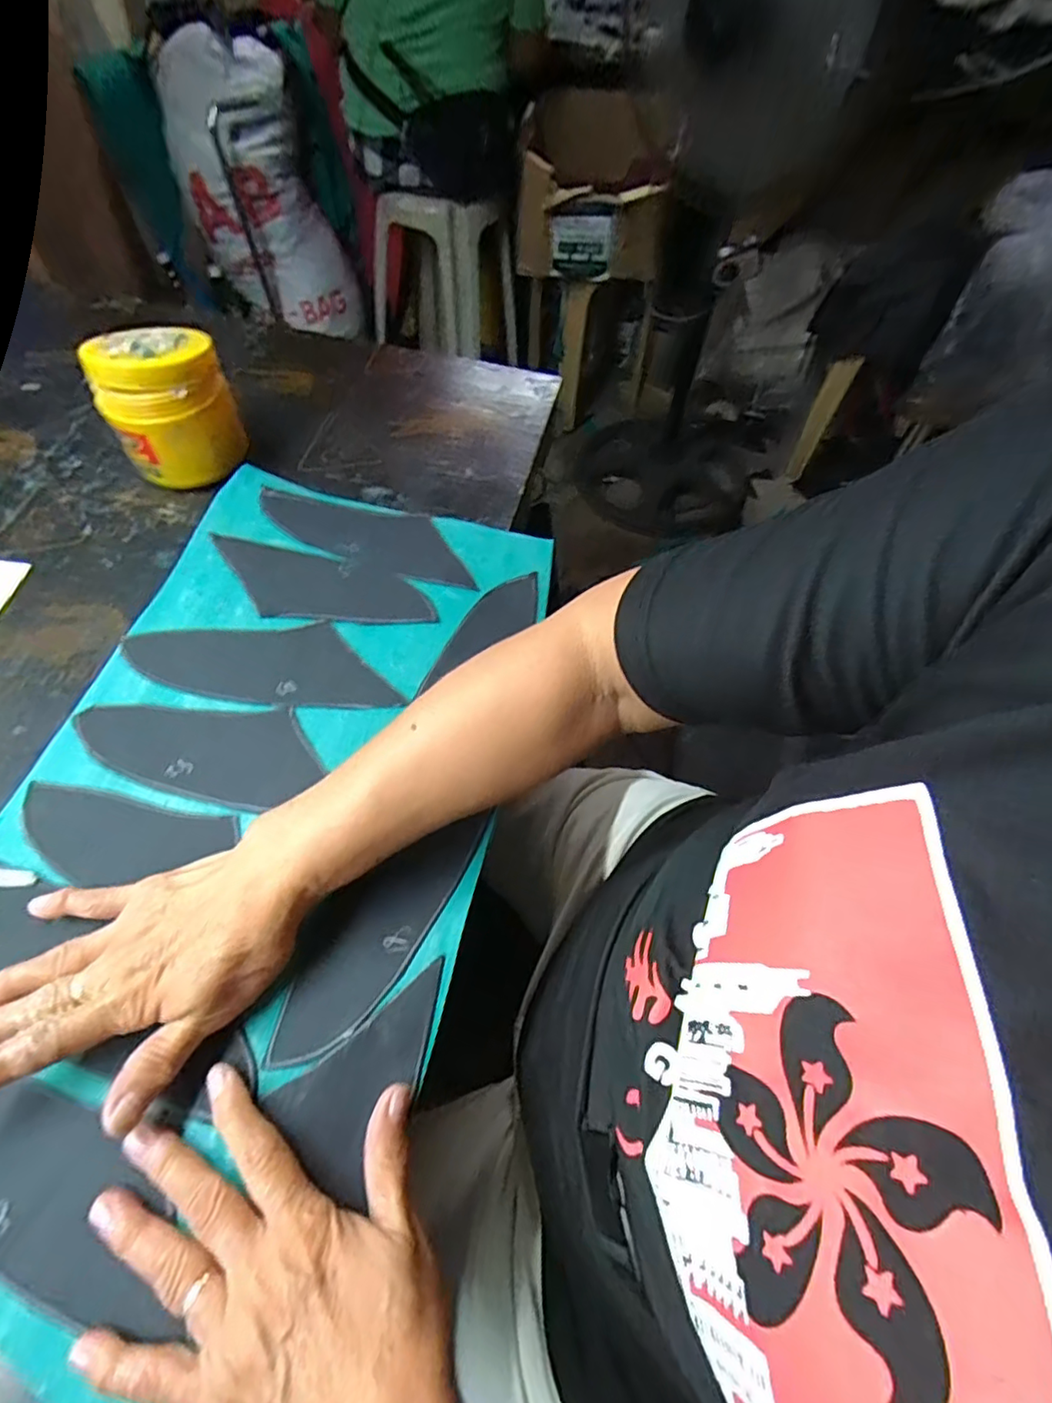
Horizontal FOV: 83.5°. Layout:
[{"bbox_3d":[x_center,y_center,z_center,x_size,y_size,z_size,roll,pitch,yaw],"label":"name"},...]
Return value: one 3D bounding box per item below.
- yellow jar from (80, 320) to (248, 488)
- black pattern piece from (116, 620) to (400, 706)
[{"bbox_3d":[-0.290,-0.241,0.485,0.094,0.101,0.086,2,58,-3],"label":"yellow jar"},{"bbox_3d":[-0.186,-0.029,0.425,0.192,0.005,0.069,3,58,-2],"label":"black pattern piece"}]

